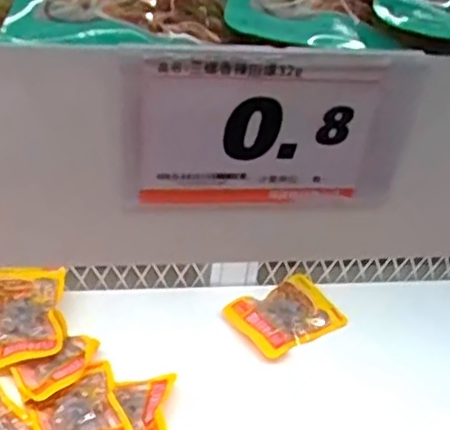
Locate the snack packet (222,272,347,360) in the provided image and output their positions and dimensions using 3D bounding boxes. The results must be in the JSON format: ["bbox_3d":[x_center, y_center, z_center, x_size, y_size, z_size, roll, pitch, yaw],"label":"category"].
[{"bbox_3d":[0.069,0.109,0.750,0.118,0.017,0.087,-19,45,-31],"label":"snack packet"}]

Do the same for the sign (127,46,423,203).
[{"bbox_3d":[0.015,-0.028,0.236,0.097,0.061,0.004,-1,39,-10],"label":"sign"}]

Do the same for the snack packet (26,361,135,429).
[{"bbox_3d":[-0.130,0.179,0.598,0.084,0.015,0.100,-12,41,-24],"label":"snack packet"}]

